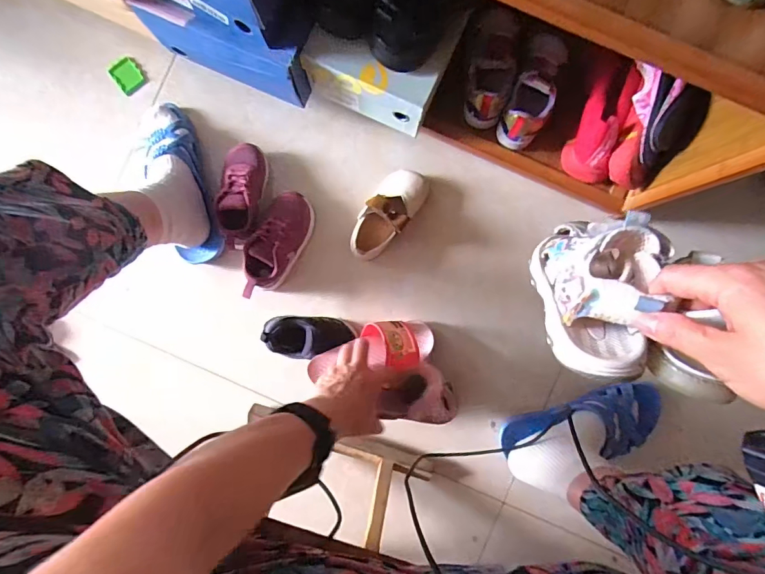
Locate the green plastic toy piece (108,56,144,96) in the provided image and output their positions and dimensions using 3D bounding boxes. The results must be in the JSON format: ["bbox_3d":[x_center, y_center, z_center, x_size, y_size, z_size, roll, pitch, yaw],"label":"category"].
[{"bbox_3d":[-0.431,-0.357,0.728,0.045,0.013,0.053,-36,89,0],"label":"green plastic toy piece"}]

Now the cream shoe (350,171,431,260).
[{"bbox_3d":[0.006,-0.117,0.683,0.075,0.071,0.162,36,90,1],"label":"cream shoe"}]

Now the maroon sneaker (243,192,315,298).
[{"bbox_3d":[-0.164,-0.065,0.689,0.067,0.078,0.175,29,90,1],"label":"maroon sneaker"}]

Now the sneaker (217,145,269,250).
[{"bbox_3d":[-0.222,-0.144,0.684,0.061,0.063,0.170,6,77,1],"label":"sneaker"}]

